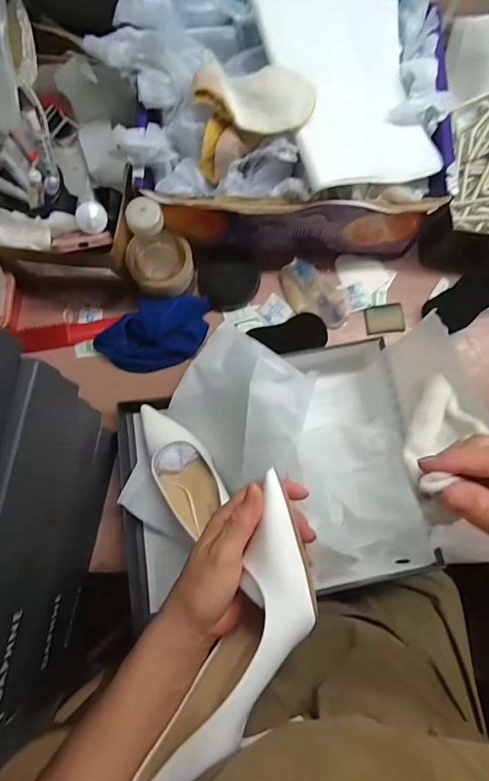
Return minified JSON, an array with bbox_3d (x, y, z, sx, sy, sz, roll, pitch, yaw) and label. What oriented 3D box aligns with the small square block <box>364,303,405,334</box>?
[{"bbox_3d":[0.216,-0.111,0.621,0.056,0.011,0.048,-1,80,-2],"label":"small square block"}]

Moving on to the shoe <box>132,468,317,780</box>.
[{"bbox_3d":[0.000,0.185,0.295,0.068,0.077,0.225,27,90,3],"label":"shoe"}]

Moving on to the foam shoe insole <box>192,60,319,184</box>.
[{"bbox_3d":[0.004,-0.329,0.481,0.135,0.073,0.096,-16,81,-4],"label":"foam shoe insole"}]

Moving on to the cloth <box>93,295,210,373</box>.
[{"bbox_3d":[-0.134,-0.084,0.592,0.171,0.057,0.097,-8,81,-3],"label":"cloth"}]

